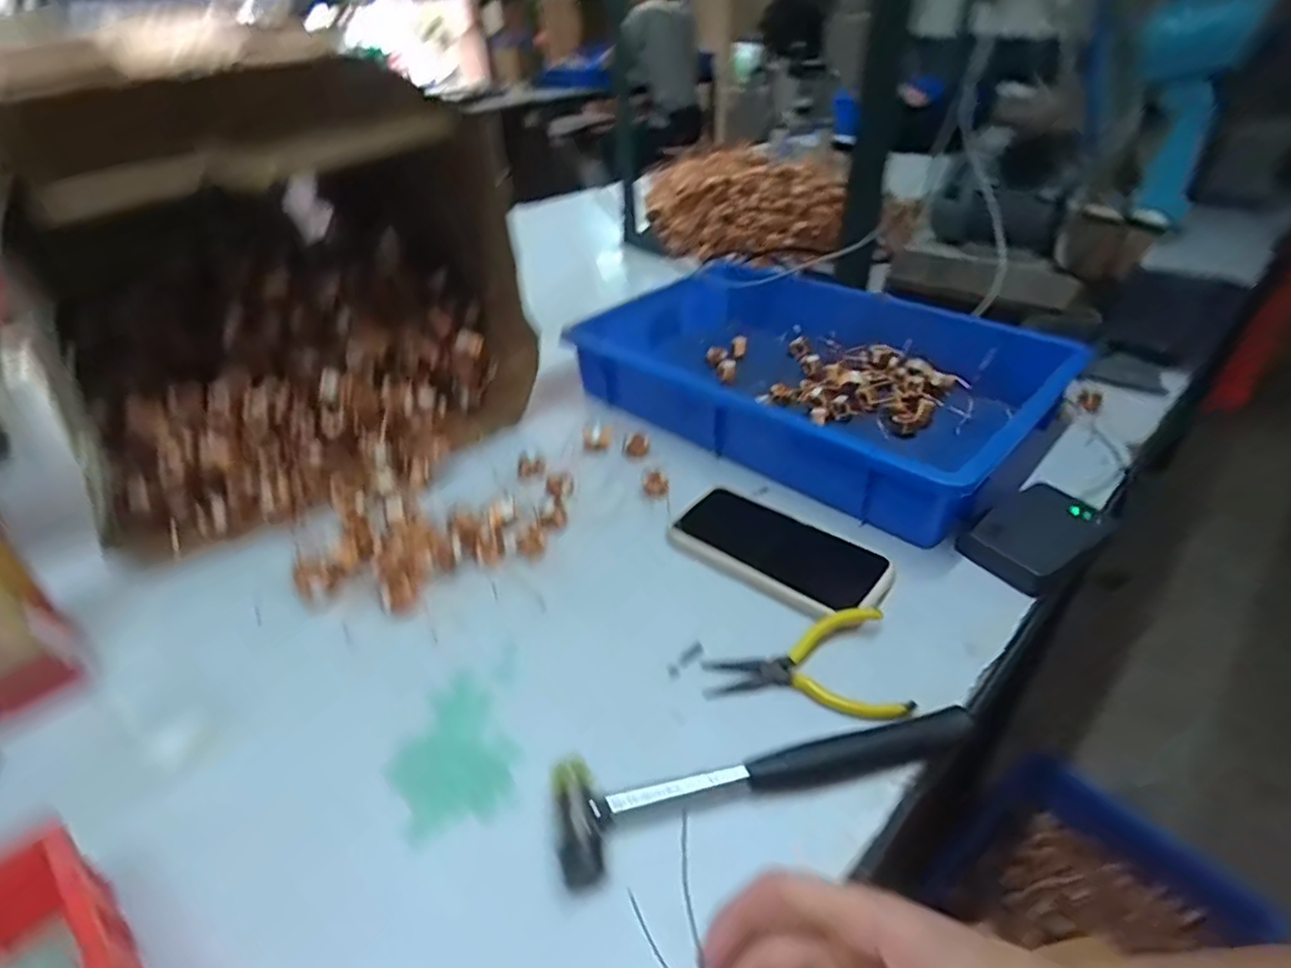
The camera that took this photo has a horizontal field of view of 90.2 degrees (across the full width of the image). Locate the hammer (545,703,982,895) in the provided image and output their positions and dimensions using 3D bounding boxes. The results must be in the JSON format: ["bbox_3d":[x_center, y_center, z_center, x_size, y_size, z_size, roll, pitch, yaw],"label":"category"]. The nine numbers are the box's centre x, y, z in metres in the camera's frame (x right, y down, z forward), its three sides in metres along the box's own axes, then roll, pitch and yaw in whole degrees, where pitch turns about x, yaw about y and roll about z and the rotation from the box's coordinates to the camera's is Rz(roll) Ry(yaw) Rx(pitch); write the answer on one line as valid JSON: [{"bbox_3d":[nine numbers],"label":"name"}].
[{"bbox_3d":[0.066,0.156,0.359,0.231,0.024,0.054,-13,38,-13],"label":"hammer"}]

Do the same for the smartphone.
[{"bbox_3d":[0.098,0.049,0.502,0.169,0.012,0.086,28,47,34],"label":"smartphone"}]

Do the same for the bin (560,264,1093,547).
[{"bbox_3d":[0.169,-0.128,0.664,0.437,0.067,0.308,28,47,34],"label":"bin"}]

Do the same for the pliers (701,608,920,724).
[{"bbox_3d":[0.101,0.113,0.415,0.121,0.018,0.076,3,37,8],"label":"pliers"}]

